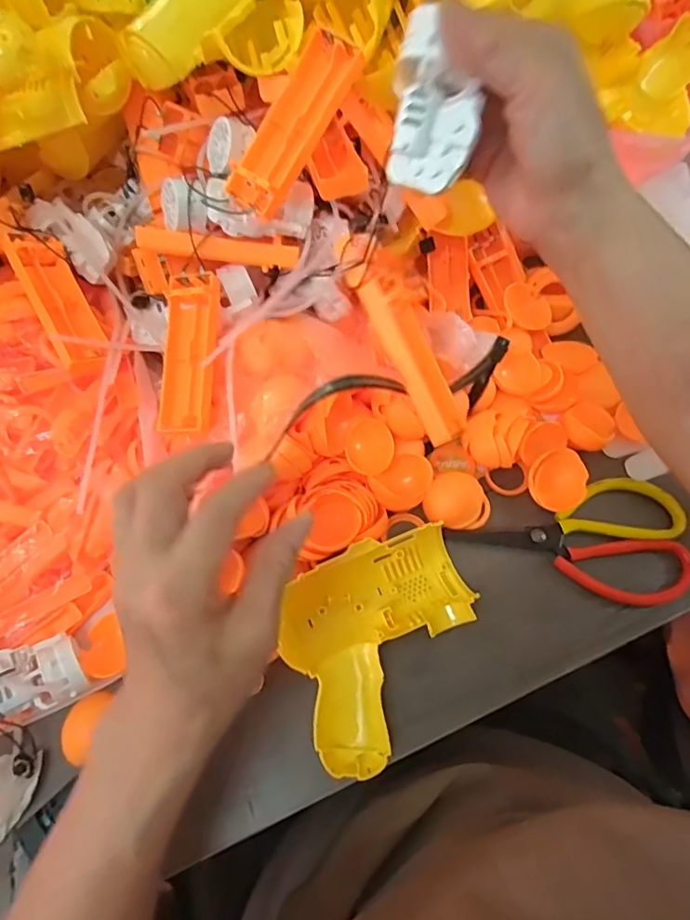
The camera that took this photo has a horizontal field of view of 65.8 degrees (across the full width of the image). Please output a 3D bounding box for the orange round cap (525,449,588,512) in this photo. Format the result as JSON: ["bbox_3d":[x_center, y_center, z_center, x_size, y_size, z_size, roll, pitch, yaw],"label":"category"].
[{"bbox_3d":[0.156,0.015,0.388,0.042,0.011,0.042,0,90,12],"label":"orange round cap"}]

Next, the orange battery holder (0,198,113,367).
[{"bbox_3d":[-0.209,-0.127,0.378,0.034,0.026,0.134,-30,84,-13],"label":"orange battery holder"}]

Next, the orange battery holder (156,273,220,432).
[{"bbox_3d":[-0.107,-0.073,0.367,0.036,0.019,0.109,2,82,2],"label":"orange battery holder"}]

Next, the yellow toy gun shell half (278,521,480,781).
[{"bbox_3d":[0.029,0.115,0.341,0.130,0.029,0.117,-24,67,-10],"label":"yellow toy gun shell half"}]

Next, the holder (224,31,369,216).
[{"bbox_3d":[-0.032,-0.206,0.328,0.036,0.015,0.107,35,97,16],"label":"holder"}]

